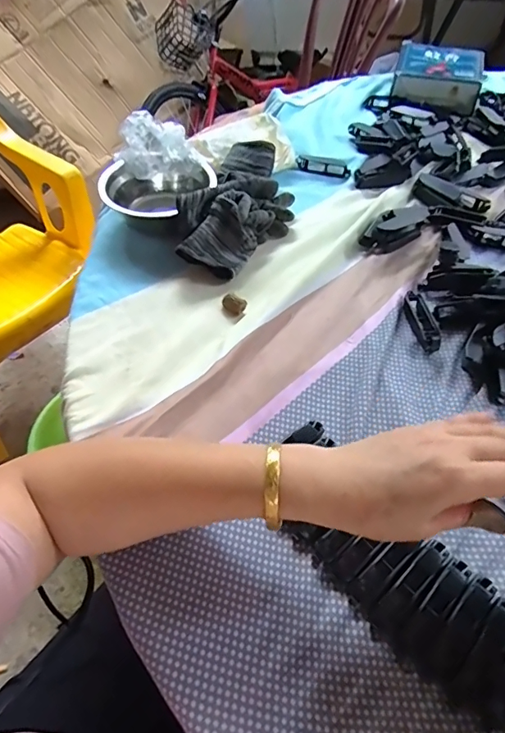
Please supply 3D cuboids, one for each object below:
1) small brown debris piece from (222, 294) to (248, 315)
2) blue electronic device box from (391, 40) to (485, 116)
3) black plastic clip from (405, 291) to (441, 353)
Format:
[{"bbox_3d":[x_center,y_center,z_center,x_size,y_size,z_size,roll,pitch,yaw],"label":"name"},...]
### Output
[{"bbox_3d":[-0.019,-0.066,0.476,0.025,0.013,0.015,36,61,23],"label":"small brown debris piece"},{"bbox_3d":[0.316,-0.494,0.784,0.139,0.047,0.184,15,54,10],"label":"blue electronic device box"},{"bbox_3d":[0.171,-0.046,0.460,0.018,0.013,0.073,-6,53,-5],"label":"black plastic clip"}]

